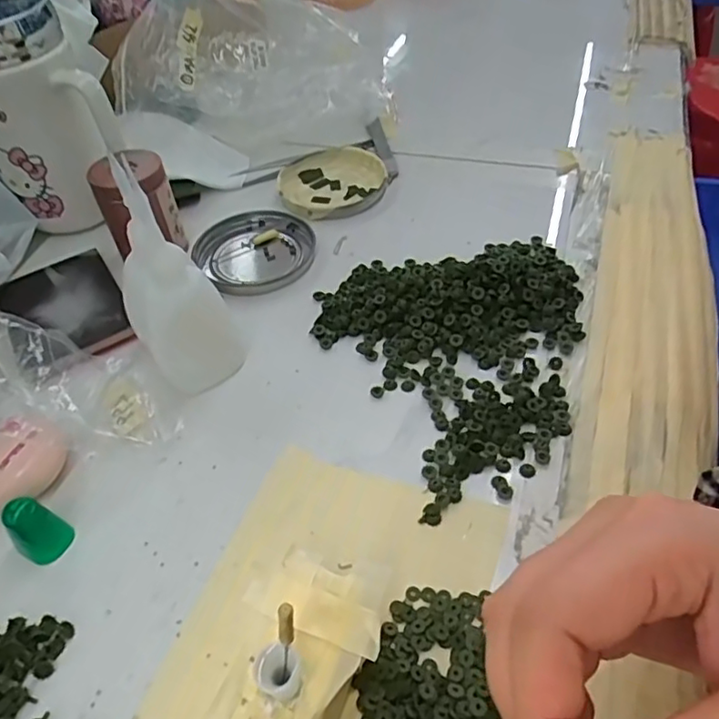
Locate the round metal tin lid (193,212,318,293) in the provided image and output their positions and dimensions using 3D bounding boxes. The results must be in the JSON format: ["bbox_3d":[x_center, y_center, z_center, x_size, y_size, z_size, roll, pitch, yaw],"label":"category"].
[{"bbox_3d":[-0.070,-0.073,0.408,0.079,0.009,0.076,-2,47,3],"label":"round metal tin lid"}]

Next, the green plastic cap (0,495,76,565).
[{"bbox_3d":[-0.138,0.073,0.264,0.017,0.028,0.019,29,56,28],"label":"green plastic cap"}]

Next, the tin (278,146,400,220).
[{"bbox_3d":[-0.021,-0.132,0.455,0.082,0.009,0.073,-25,50,-17],"label":"tin"}]

